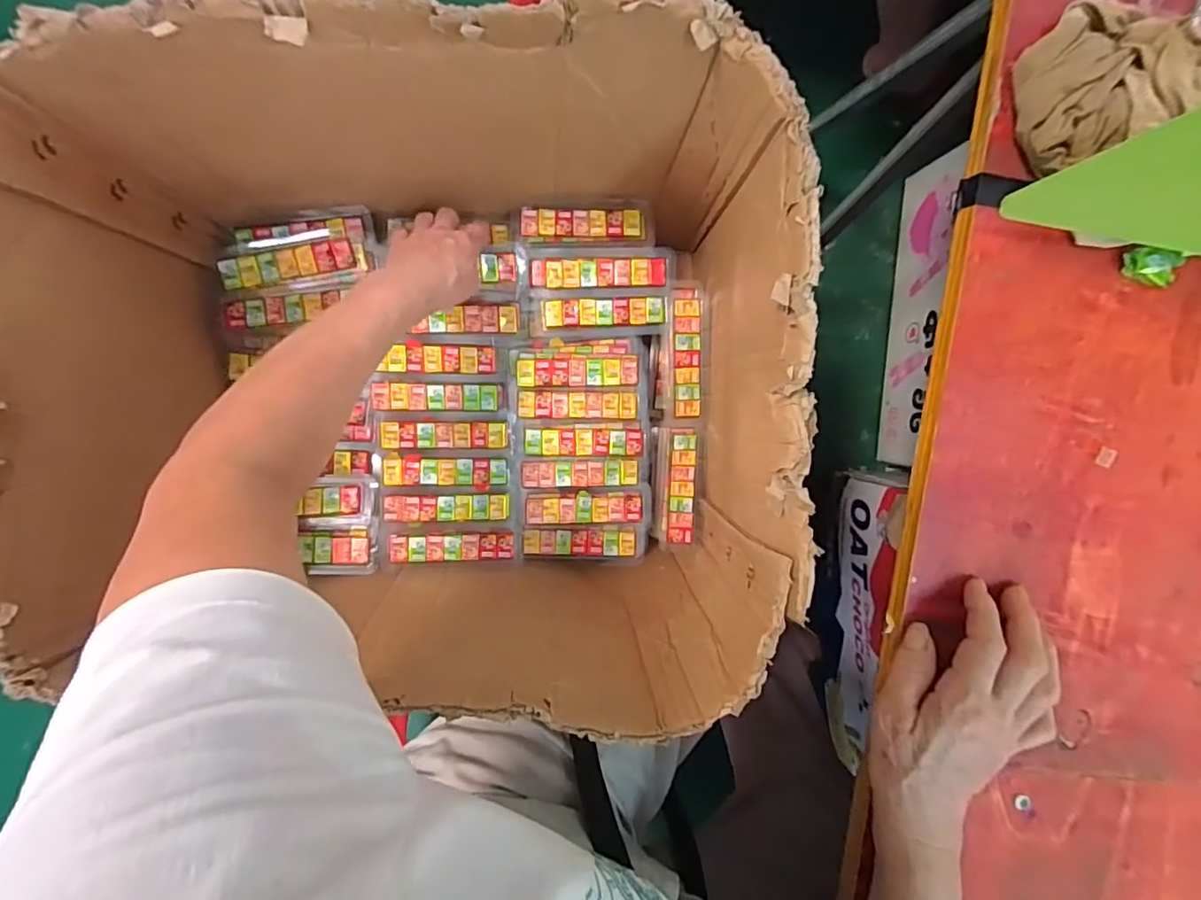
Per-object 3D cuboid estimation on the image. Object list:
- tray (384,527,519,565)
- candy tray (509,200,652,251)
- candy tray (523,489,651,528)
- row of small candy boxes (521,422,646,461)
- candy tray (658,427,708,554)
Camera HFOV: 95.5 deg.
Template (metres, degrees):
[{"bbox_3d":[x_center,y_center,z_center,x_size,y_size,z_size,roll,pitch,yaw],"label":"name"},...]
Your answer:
[{"bbox_3d":[-0.150,0.096,0.554,0.124,0.027,0.035,-2,95,-5],"label":"tray"},{"bbox_3d":[-0.016,-0.228,0.550,0.140,0.015,0.045,-3,95,-5],"label":"candy tray"},{"bbox_3d":[-0.014,0.063,0.573,0.131,0.023,0.042,2,95,-5],"label":"candy tray"},{"bbox_3d":[-0.017,-0.009,0.563,0.125,0.022,0.039,0,95,-5],"label":"row of small candy boxes"},{"bbox_3d":[0.091,0.046,0.600,0.047,0.027,0.136,3,95,-6],"label":"candy tray"}]

